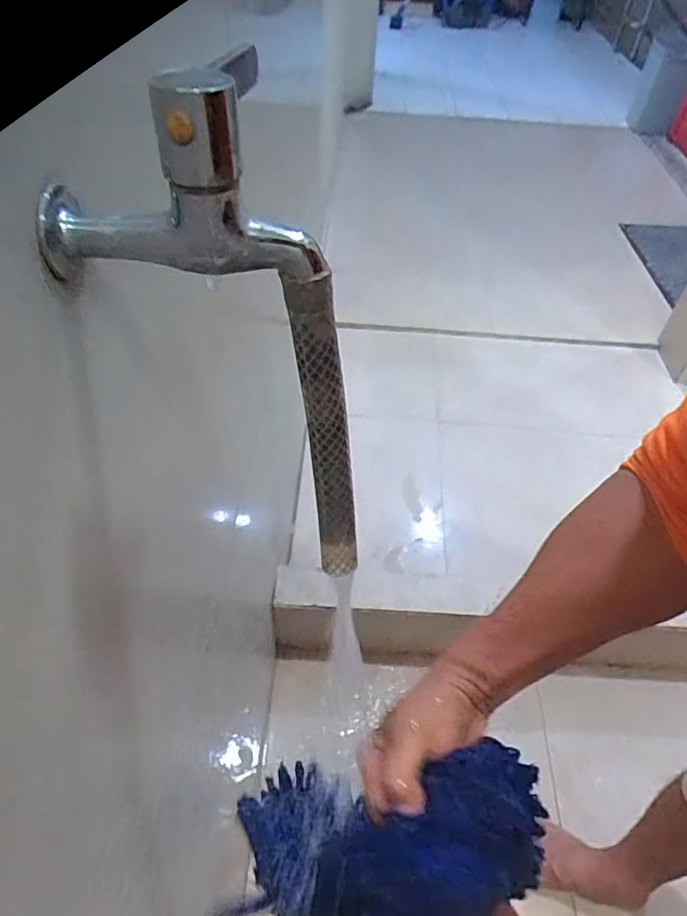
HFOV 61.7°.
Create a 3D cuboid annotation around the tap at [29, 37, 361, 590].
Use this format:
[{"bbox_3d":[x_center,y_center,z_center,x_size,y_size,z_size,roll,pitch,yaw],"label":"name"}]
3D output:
[{"bbox_3d":[-0.040,-0.036,0.272,0.102,0.237,0.046,-1,42,33],"label":"tap"}]

